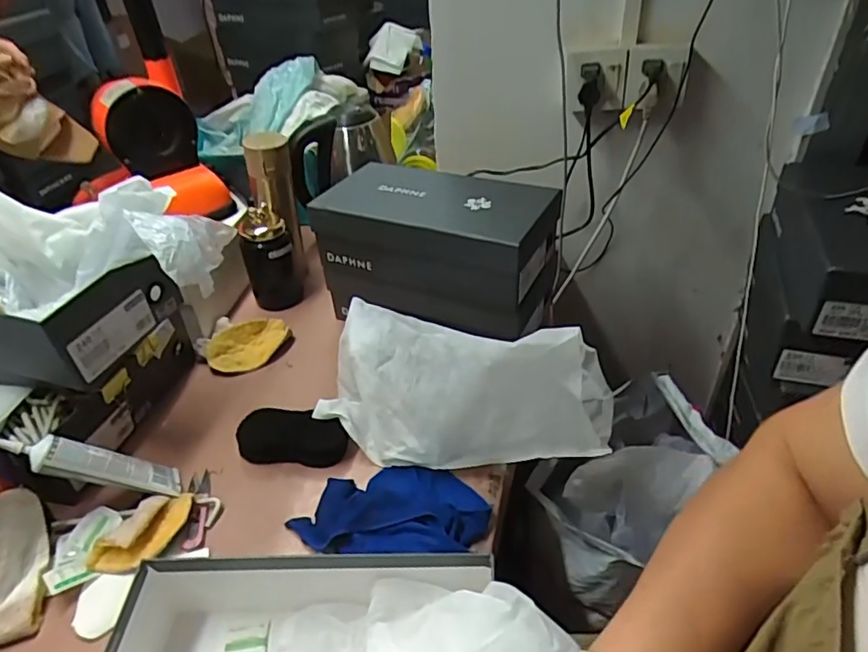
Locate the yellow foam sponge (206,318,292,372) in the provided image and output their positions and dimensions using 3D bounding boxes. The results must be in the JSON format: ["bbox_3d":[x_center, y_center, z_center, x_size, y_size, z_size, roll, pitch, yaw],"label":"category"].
[{"bbox_3d":[-0.264,0.024,0.819,0.112,0.030,0.076,-16,40,-16],"label":"yellow foam sponge"}]

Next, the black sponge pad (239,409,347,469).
[{"bbox_3d":[-0.164,0.131,0.678,0.126,0.039,0.056,0,38,4],"label":"black sponge pad"}]

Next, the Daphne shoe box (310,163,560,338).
[{"bbox_3d":[-0.001,-0.096,0.790,0.308,0.177,0.156,10,40,16],"label":"Daphne shoe box"}]

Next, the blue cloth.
[{"bbox_3d":[-0.044,0.181,0.600,0.201,0.035,0.134,6,39,11],"label":"blue cloth"}]

